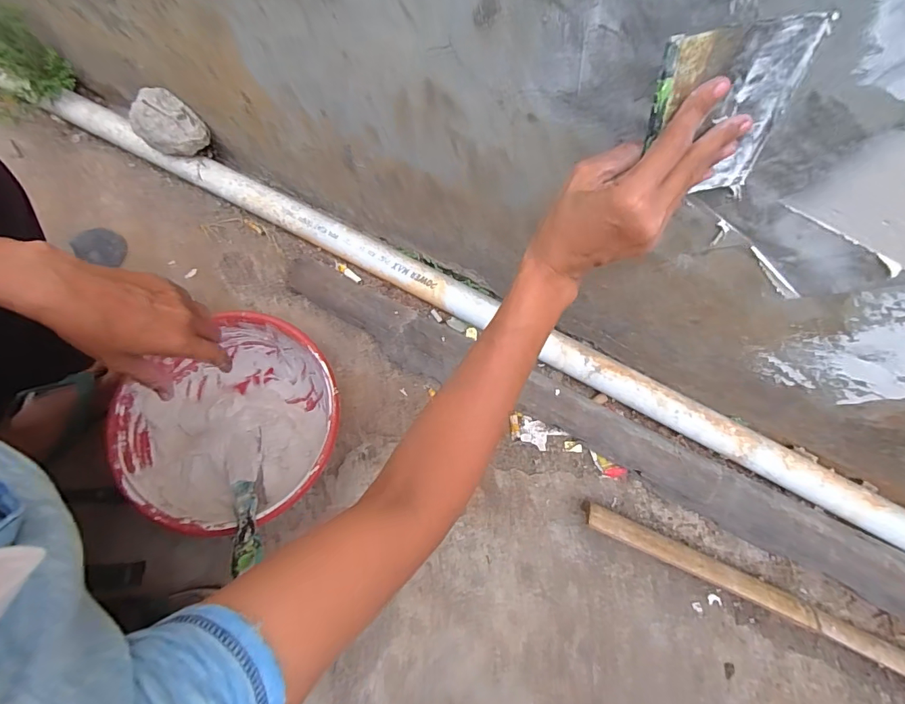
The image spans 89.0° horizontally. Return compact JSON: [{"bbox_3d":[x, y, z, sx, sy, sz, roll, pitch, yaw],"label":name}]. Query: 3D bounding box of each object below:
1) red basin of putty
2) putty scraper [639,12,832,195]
[{"bbox_3d":[-0.269,0.088,0.580,0.248,0.094,0.235,1,70,-2],"label":"red basin of putty"},{"bbox_3d":[0.167,-0.147,0.297,0.088,0.116,0.010,-10,61,3],"label":"putty scraper"}]

